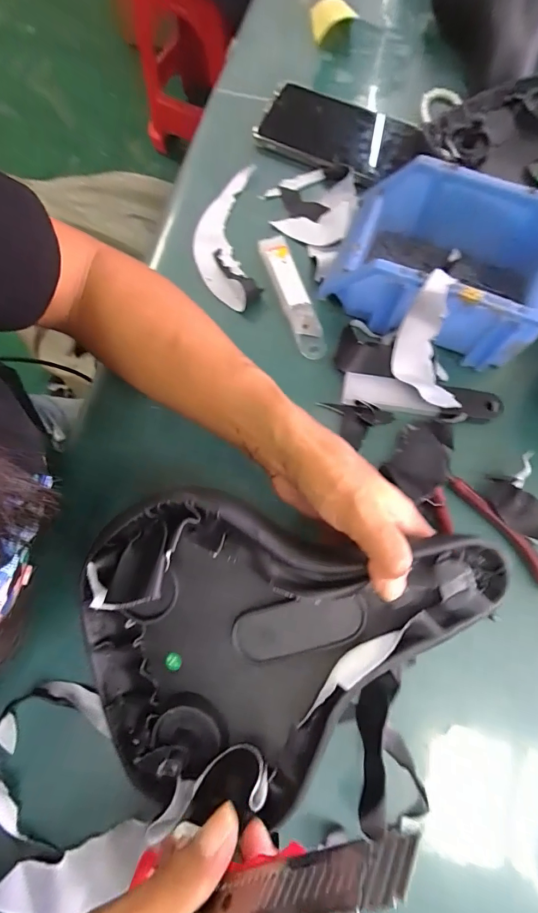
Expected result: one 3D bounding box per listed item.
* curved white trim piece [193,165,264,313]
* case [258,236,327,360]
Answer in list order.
[{"bbox_3d":[-0.043,-0.214,0.388,0.059,0.014,0.158,-5,74,-3],"label":"curved white trim piece"},{"bbox_3d":[0.021,-0.147,0.372,0.025,0.014,0.127,-18,75,-6],"label":"case"}]

